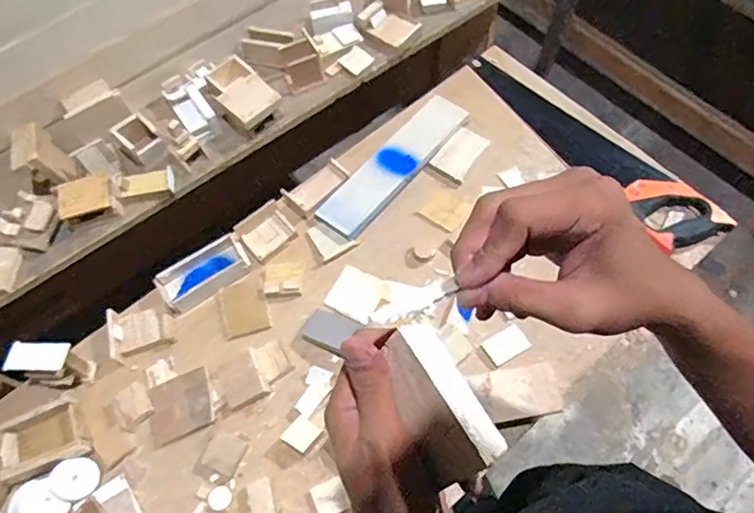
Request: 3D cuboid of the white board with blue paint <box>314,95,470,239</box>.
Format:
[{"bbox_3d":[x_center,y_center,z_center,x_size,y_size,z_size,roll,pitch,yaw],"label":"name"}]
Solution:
[{"bbox_3d":[0.032,-0.157,0.907,0.075,0.025,0.312,38,72,20],"label":"white board with blue paint"}]

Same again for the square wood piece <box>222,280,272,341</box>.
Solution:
[{"bbox_3d":[-0.201,0.079,0.822,0.065,0.006,0.086,-18,64,-5],"label":"square wood piece"}]

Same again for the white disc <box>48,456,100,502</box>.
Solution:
[{"bbox_3d":[-0.397,0.291,0.713,0.056,0.007,0.054,9,57,-14],"label":"white disc"}]

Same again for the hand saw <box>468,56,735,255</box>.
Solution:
[{"bbox_3d":[0.349,-0.198,0.918,0.100,0.046,0.511,-36,68,-14],"label":"hand saw"}]

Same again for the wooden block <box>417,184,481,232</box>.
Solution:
[{"bbox_3d":[0.116,-0.085,0.886,0.068,0.006,0.073,31,70,17],"label":"wooden block"}]

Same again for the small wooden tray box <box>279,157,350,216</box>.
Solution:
[{"bbox_3d":[-0.099,-0.115,0.891,0.107,0.029,0.043,-41,68,-15],"label":"small wooden tray box"}]

